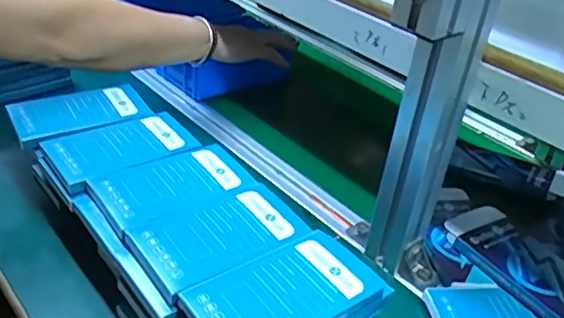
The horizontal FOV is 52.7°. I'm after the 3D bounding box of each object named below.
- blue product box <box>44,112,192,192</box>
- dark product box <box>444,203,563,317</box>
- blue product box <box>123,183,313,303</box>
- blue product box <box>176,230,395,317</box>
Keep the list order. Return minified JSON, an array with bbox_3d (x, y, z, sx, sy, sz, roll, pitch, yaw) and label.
[{"bbox_3d":[-0.155,-0.013,0.559,0.135,0.012,0.085,-17,38,-32],"label":"blue product box"},{"bbox_3d":[0.237,0.102,0.563,0.082,0.014,0.159,-13,37,-28],"label":"dark product box"},{"bbox_3d":[-0.049,0.062,0.467,0.135,0.013,0.081,-18,39,-33],"label":"blue product box"},{"bbox_3d":[0.002,0.101,0.421,0.134,0.019,0.076,-19,40,-35],"label":"blue product box"}]

